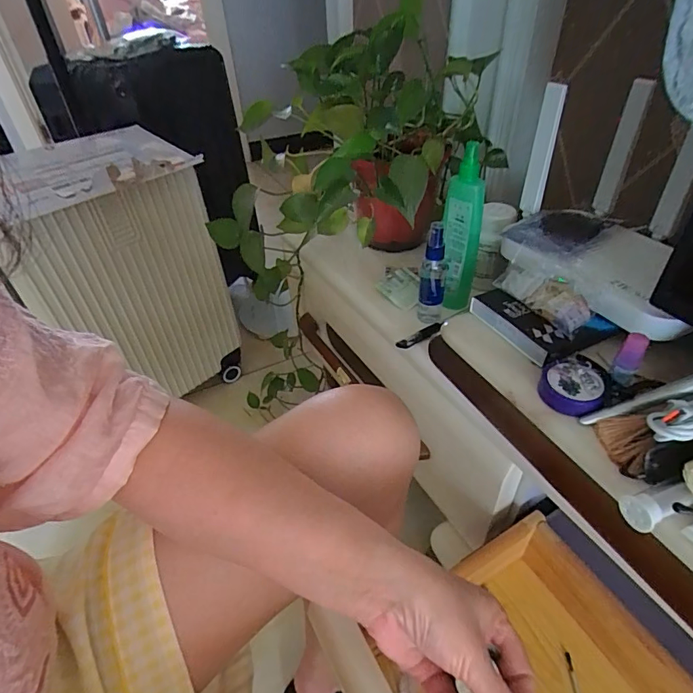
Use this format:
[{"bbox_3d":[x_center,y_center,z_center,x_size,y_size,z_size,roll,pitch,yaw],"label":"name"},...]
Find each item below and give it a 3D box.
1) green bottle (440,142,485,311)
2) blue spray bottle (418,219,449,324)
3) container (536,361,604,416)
[{"bbox_3d":[0.148,-0.141,0.574,0.039,0.215,0.050,27,49,30],"label":"green bottle"},{"bbox_3d":[0.110,-0.092,0.566,0.032,0.131,0.032,4,42,9],"label":"blue spray bottle"},{"bbox_3d":[0.195,0.035,0.384,0.049,0.017,0.052,-2,41,2],"label":"container"}]

